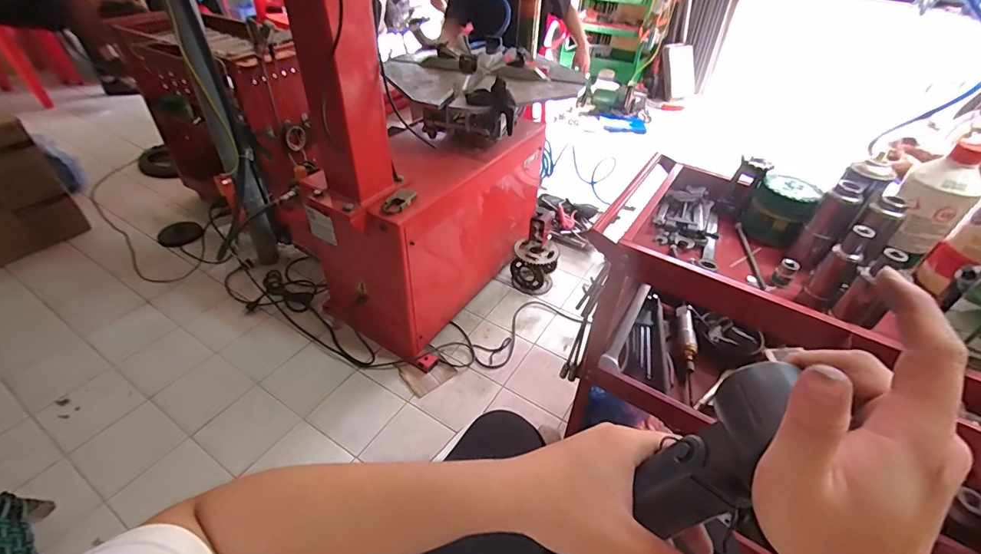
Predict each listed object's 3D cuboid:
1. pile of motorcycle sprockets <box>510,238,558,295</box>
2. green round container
[{"bbox_3d":[0.160,-0.040,1.635,0.168,0.141,0.138,12,42,10],"label":"pile of motorcycle sprockets"},{"bbox_3d":[0.523,-0.122,0.791,0.095,0.112,0.094,2,42,-2],"label":"green round container"}]

